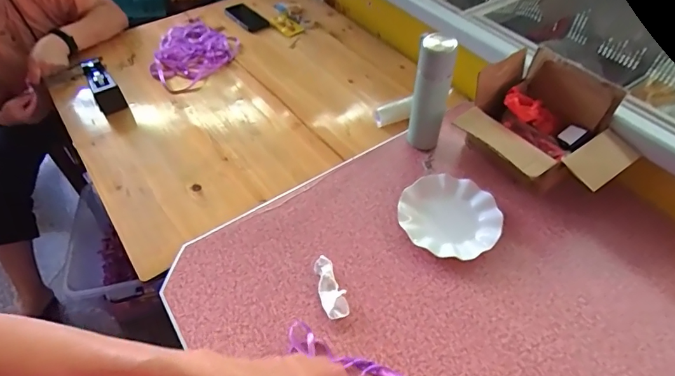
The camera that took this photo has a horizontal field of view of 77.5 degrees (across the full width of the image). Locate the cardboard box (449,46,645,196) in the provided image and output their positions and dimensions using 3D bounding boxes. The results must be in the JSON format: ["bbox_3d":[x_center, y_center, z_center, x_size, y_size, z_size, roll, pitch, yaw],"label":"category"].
[{"bbox_3d":[0.394,-0.099,0.807,0.223,0.188,0.276,-37,59,-27],"label":"cardboard box"}]

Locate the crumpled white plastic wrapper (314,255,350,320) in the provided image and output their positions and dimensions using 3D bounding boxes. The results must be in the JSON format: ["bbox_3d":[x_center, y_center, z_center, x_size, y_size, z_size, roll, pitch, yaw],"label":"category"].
[{"bbox_3d":[-0.013,0.166,0.699,0.039,0.025,0.106,-13,51,-11],"label":"crumpled white plastic wrapper"}]

